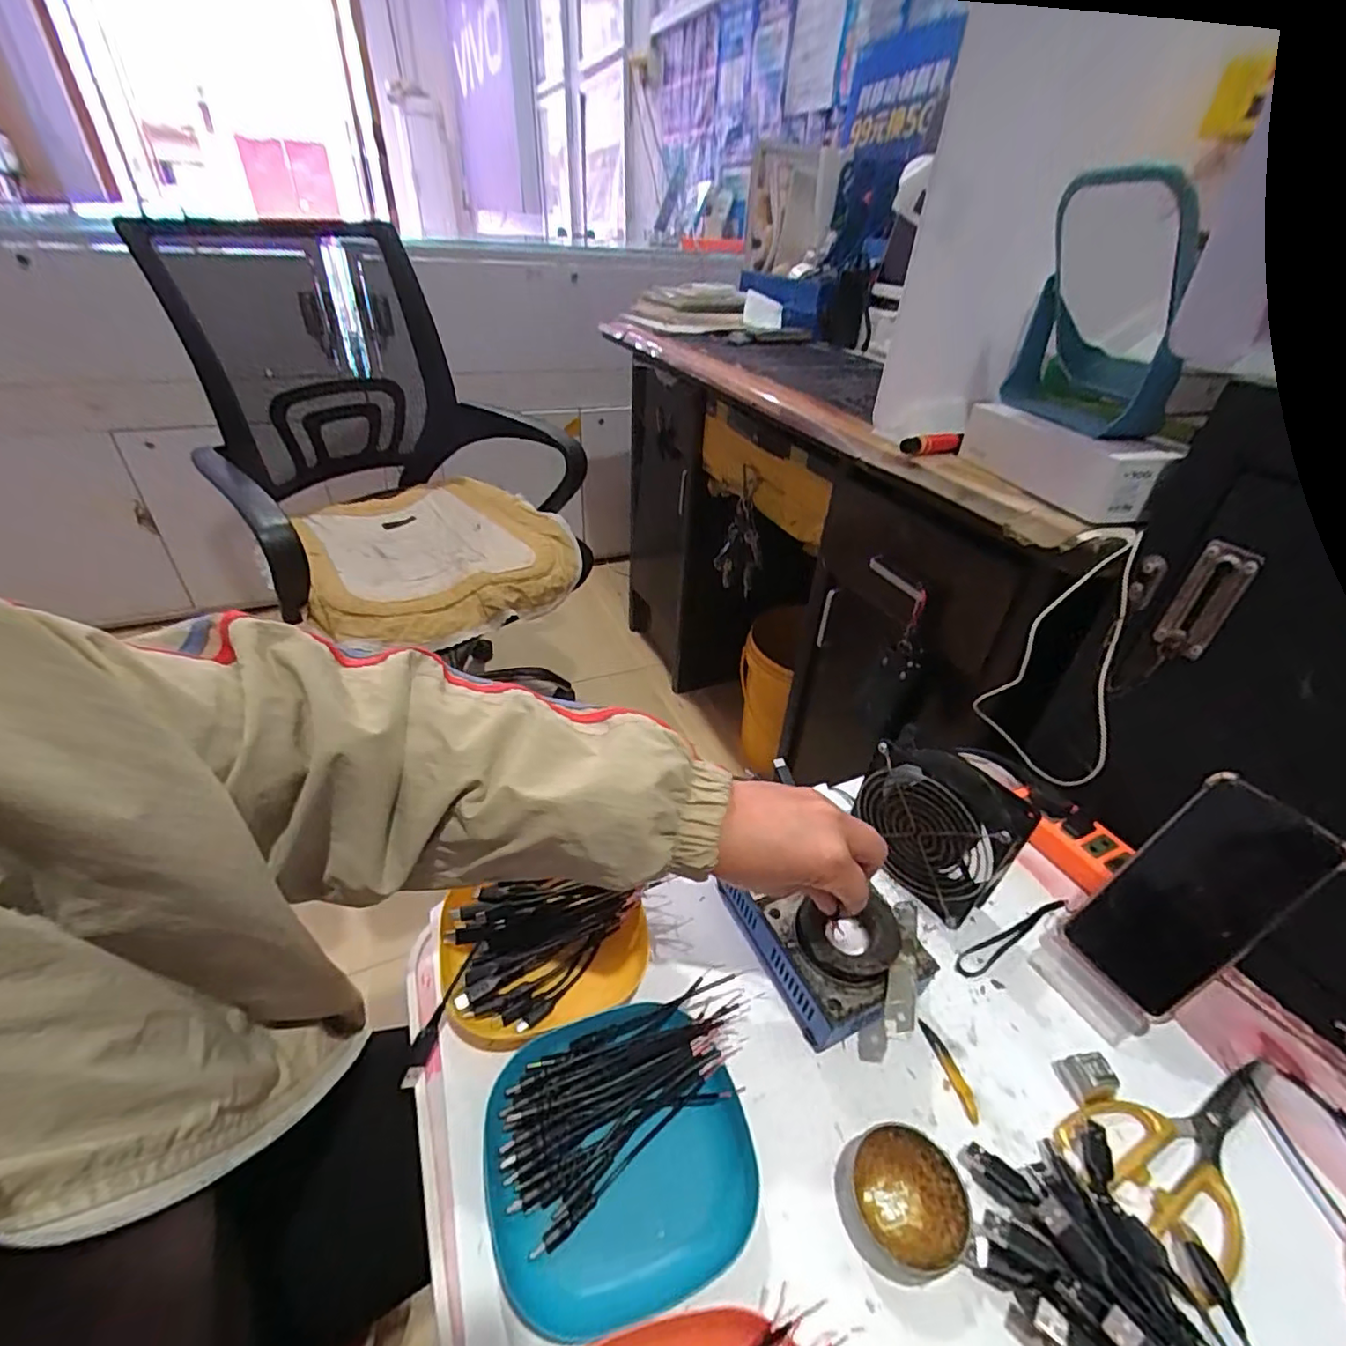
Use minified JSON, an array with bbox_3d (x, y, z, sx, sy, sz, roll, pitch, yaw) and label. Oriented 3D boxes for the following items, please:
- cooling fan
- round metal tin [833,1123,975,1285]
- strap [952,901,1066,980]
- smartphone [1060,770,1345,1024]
[{"bbox_3d":[0.216,0.126,0.502,0.056,0.122,0.119,-26,46,-33],"label":"cooling fan"},{"bbox_3d":[0.129,0.295,0.339,0.064,0.026,0.062,2,37,-1],"label":"round metal tin"},{"bbox_3d":[0.269,0.208,0.485,0.119,0.011,0.017,-18,45,-26],"label":"strap"},{"bbox_3d":[0.358,0.155,0.420,0.006,0.165,0.079,17,23,-41],"label":"smartphone"}]

